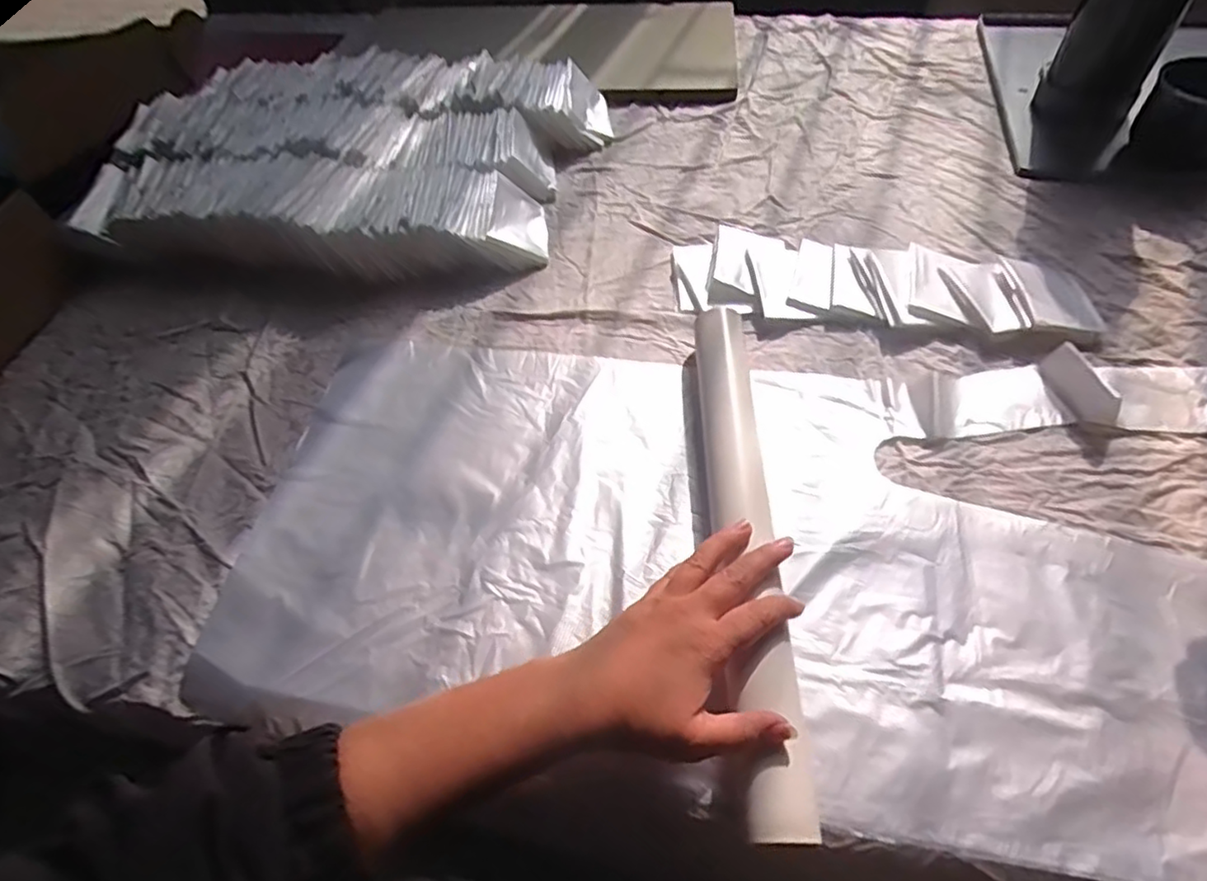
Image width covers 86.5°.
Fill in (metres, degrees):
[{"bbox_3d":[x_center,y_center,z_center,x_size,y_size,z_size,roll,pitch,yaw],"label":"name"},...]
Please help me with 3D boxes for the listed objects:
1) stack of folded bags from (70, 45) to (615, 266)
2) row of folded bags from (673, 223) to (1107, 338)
[{"bbox_3d":[-0.245,-0.301,0.669,0.461,0.087,0.286,-1,55,4],"label":"stack of folded bags"},{"bbox_3d":[0.233,-0.141,0.558,0.333,0.022,0.108,6,56,9],"label":"row of folded bags"}]

